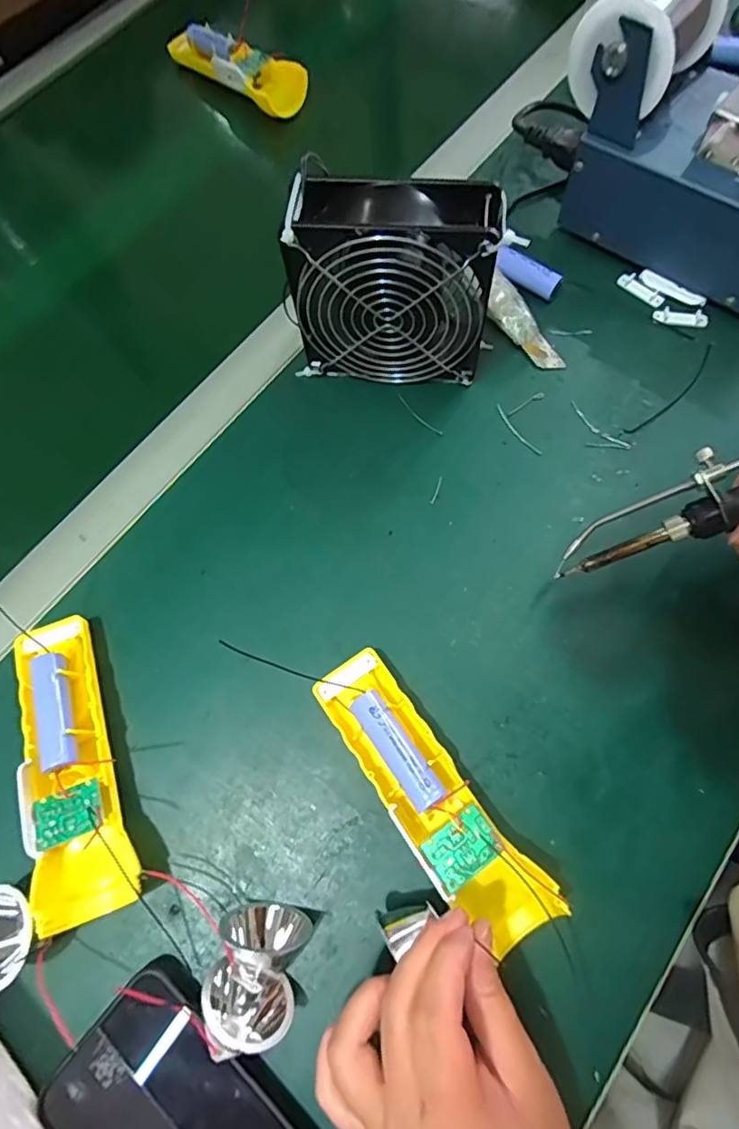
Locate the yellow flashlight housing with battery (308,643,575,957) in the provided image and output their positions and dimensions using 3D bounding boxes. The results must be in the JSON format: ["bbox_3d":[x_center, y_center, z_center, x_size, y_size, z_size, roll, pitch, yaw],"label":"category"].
[{"bbox_3d":[0.030,0.121,0.286,0.044,0.028,0.164,-36,71,-10],"label":"yellow flashlight housing with battery"}]

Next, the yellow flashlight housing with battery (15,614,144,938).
[{"bbox_3d":[-0.170,0.111,0.303,0.047,0.028,0.160,-22,72,-5],"label":"yellow flashlight housing with battery"}]

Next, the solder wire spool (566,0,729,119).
[{"bbox_3d":[0.176,-0.337,0.338,0.067,0.061,0.075,36,76,14],"label":"solder wire spool"}]

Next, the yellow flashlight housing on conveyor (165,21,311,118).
[{"bbox_3d":[-0.129,-0.479,0.511,0.158,0.026,0.048,39,77,15],"label":"yellow flashlight housing on conveyor"}]

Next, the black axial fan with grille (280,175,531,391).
[{"bbox_3d":[0.015,-0.175,0.344,0.122,0.119,0.053,6,71,4],"label":"black axial fan with grille"}]

